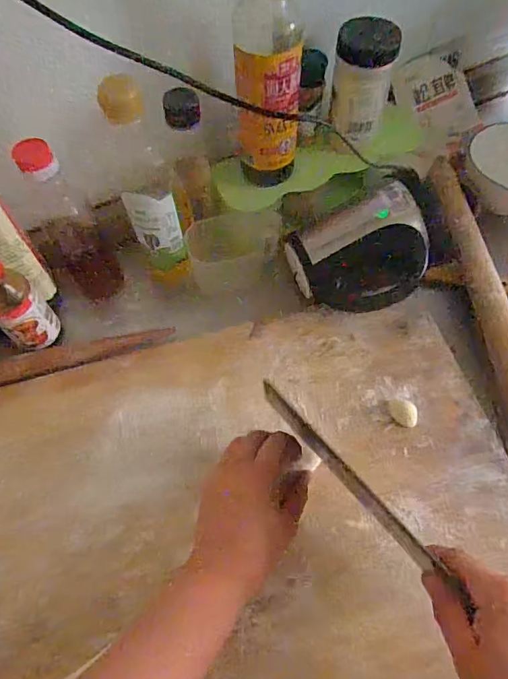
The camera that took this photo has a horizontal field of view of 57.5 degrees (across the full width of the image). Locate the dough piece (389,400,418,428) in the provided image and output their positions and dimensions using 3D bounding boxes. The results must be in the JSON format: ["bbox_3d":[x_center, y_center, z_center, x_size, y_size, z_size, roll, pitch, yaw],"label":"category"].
[{"bbox_3d":[0.148,0.072,0.457,0.029,0.008,0.022,34,67,17],"label":"dough piece"}]

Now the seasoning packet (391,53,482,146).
[{"bbox_3d":[0.249,-0.328,0.631,0.098,0.012,0.114,-30,107,-4],"label":"seasoning packet"}]

